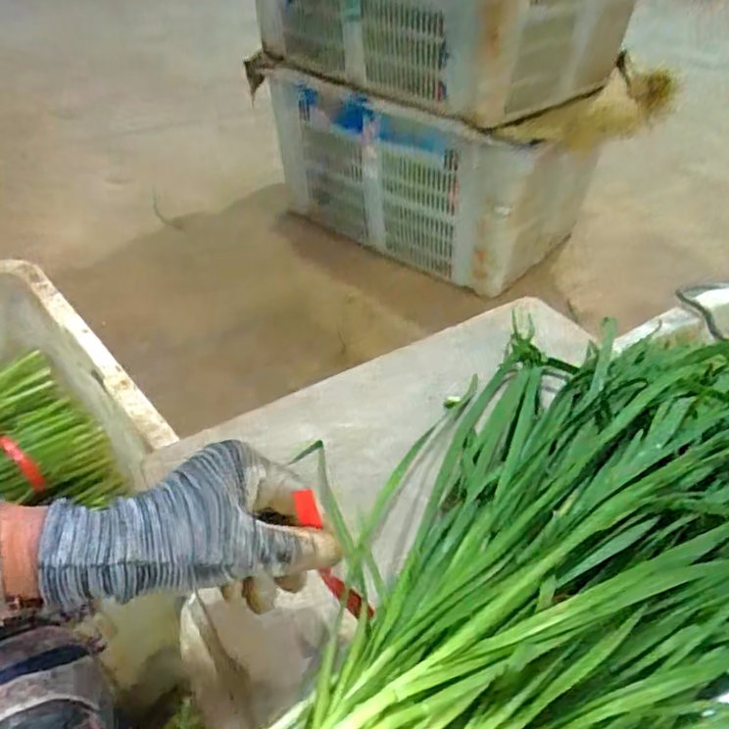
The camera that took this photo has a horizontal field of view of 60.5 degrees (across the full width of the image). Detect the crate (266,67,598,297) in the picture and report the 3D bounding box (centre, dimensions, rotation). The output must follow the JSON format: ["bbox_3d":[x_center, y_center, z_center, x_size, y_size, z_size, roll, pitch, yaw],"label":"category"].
[{"bbox_3d":[0.138,-0.430,1.352,0.650,0.321,0.300,32,51,31],"label":"crate"}]

